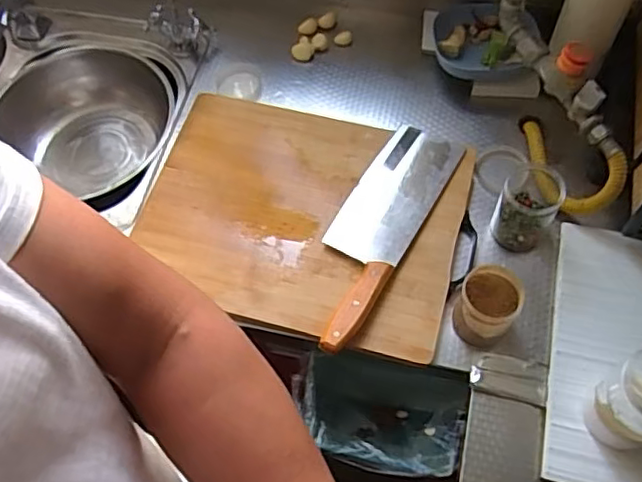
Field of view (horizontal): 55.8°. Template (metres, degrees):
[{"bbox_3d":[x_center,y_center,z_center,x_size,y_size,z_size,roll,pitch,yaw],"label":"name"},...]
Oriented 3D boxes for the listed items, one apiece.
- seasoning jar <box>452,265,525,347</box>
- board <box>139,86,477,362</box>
[{"bbox_3d":[0.179,0.070,0.655,0.061,0.073,0.062,-2,63,3],"label":"seasoning jar"},{"bbox_3d":[-0.026,-0.030,0.768,0.390,0.035,0.298,13,64,11],"label":"board"}]

